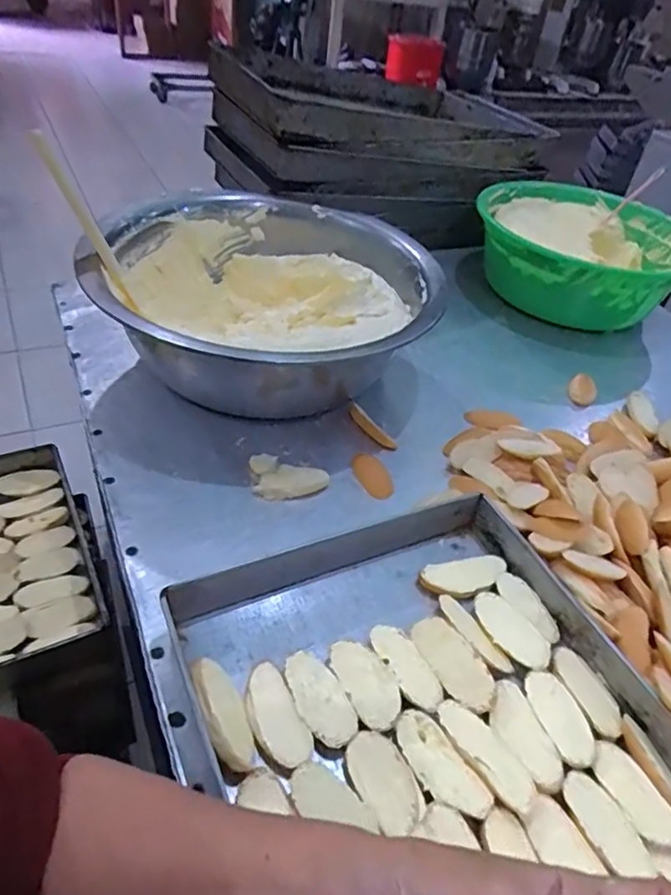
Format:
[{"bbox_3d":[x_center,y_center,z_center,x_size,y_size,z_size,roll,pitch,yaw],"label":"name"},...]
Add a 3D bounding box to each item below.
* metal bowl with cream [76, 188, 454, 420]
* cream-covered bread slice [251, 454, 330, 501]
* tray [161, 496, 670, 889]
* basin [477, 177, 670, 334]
[{"bbox_3d":[-0.083,-0.197,0.853,0.444,0.204,0.462,5,43,-4],"label":"metal bowl with cream"},{"bbox_3d":[-0.057,0.035,0.717,0.092,0.014,0.067,-4,44,-13],"label":"cream-covered bread slice"},{"bbox_3d":[0.136,0.307,0.416,0.361,0.048,0.619,-14,44,-23],"label":"tray"},{"bbox_3d":[0.474,-0.367,1.154,0.399,0.183,0.381,5,43,-4],"label":"basin"}]

